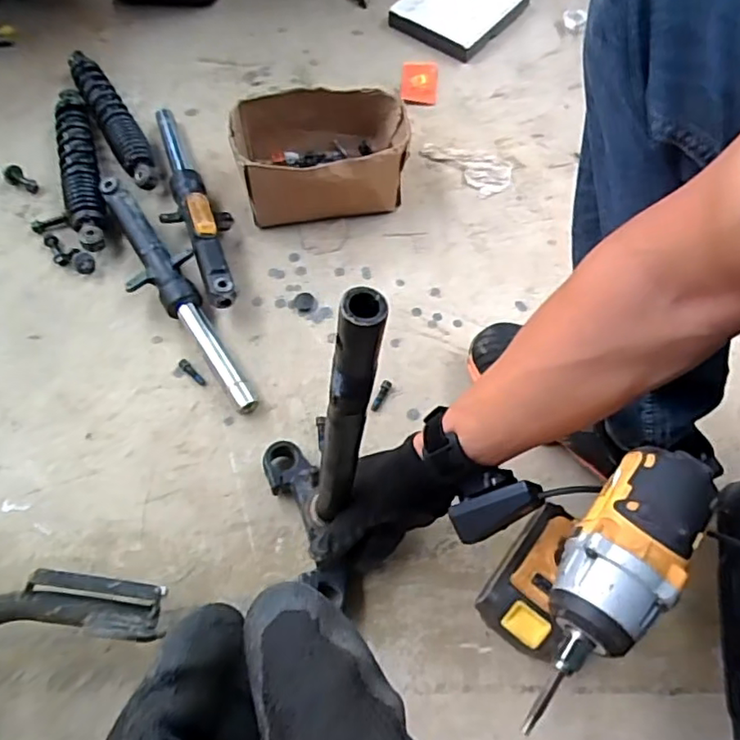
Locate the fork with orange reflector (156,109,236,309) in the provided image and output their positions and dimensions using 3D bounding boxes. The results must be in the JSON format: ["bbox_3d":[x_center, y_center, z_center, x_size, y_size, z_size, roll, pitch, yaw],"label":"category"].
[{"bbox_3d":[-0.228,-0.218,0.747,0.080,0.060,0.366,-19,64,-10],"label":"fork with orange reflector"}]

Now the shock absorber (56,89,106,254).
[{"bbox_3d":[-0.386,-0.273,0.783,0.045,0.040,0.291,-17,64,-9],"label":"shock absorber"}]

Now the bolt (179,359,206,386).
[{"bbox_3d":[-0.201,0.002,0.661,0.042,0.011,0.011,40,69,19],"label":"bolt"}]

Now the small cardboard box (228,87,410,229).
[{"bbox_3d":[-0.059,-0.275,0.759,0.213,0.099,0.147,-10,63,-5],"label":"small cardboard box"}]

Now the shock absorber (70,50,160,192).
[{"bbox_3d":[-0.360,-0.353,0.825,0.047,0.039,0.285,-28,66,-14],"label":"shock absorber"}]

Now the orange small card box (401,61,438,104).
[{"bbox_3d":[0.075,-0.438,0.887,0.054,0.011,0.088,3,63,1],"label":"orange small card box"}]

